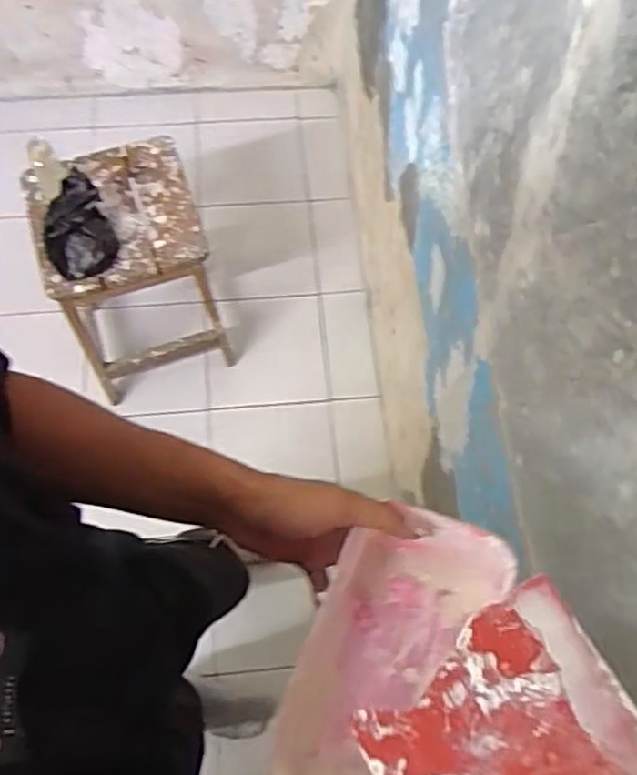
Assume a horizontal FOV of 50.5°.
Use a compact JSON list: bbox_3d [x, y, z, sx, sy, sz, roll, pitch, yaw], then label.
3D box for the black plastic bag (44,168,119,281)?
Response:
[{"bbox_3d":[-0.418,-0.270,1.165,0.122,0.155,0.090,-25,71,-12],"label":"black plastic bag"}]

